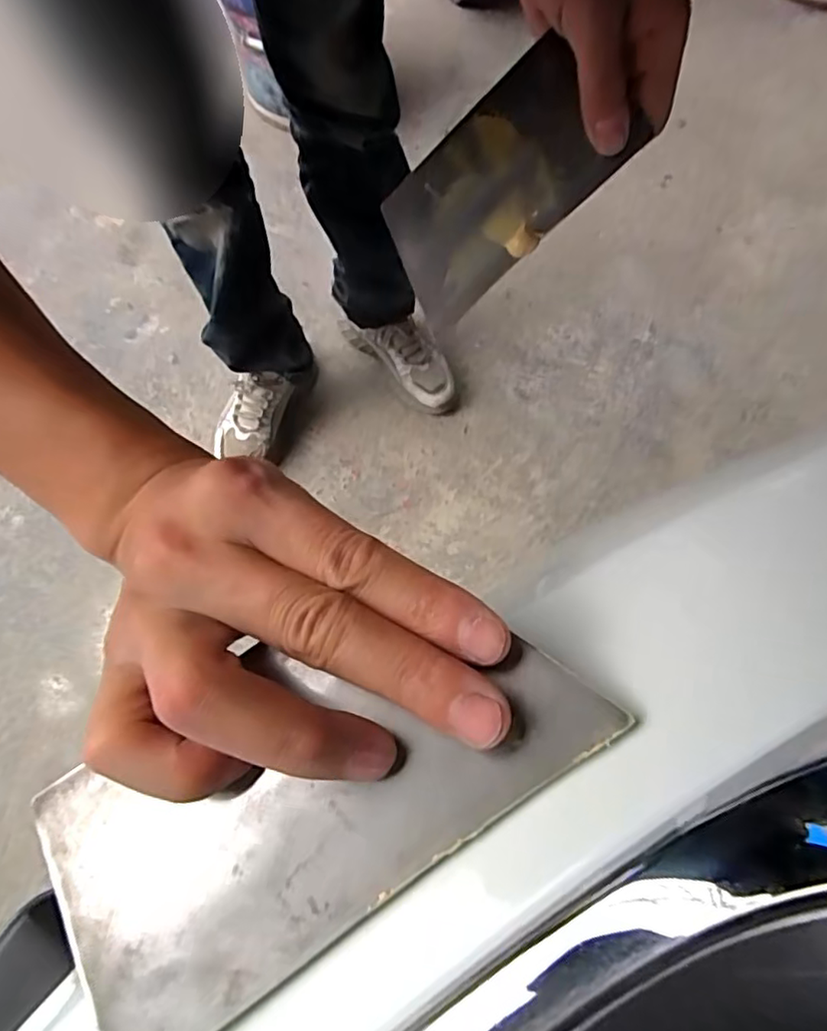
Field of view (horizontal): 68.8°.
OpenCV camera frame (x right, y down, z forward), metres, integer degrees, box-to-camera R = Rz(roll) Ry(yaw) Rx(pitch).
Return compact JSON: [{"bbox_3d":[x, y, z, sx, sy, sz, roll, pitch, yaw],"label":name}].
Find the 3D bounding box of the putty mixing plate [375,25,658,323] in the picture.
[{"bbox_3d":[0.041,-0.168,0.310,0.130,0.006,0.070,-40,91,12],"label":"putty mixing plate"}]

